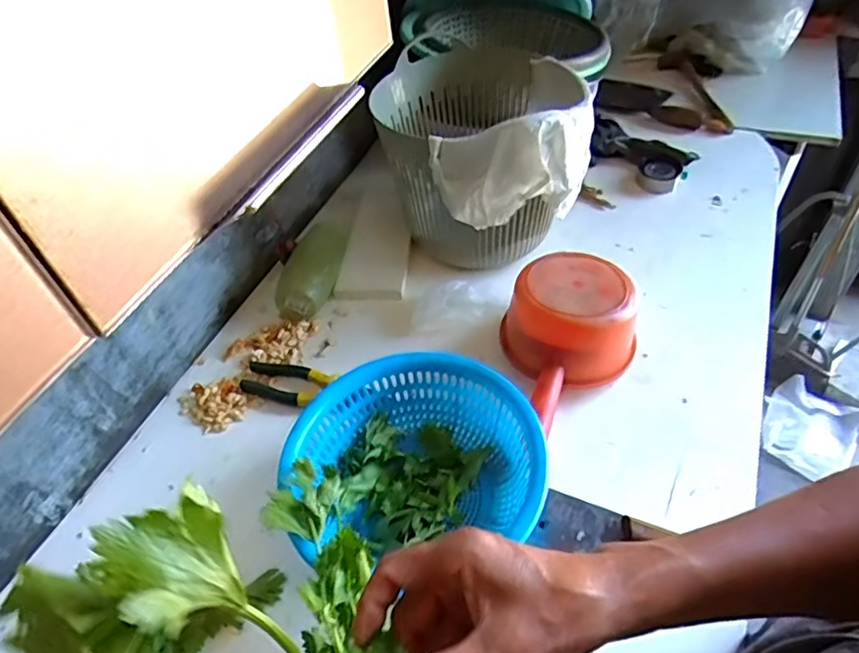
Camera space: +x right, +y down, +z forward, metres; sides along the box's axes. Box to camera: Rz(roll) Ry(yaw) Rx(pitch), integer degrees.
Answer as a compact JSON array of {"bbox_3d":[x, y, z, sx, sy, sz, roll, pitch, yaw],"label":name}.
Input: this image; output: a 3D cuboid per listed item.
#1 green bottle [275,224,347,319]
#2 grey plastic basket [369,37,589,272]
[{"bbox_3d":[-0.162,-0.085,0.863,0.069,0.071,0.163,4,49,10],"label":"green bottle"},{"bbox_3d":[0.072,-0.234,0.851,0.251,0.228,0.277,-38,55,-24],"label":"grey plastic basket"}]

